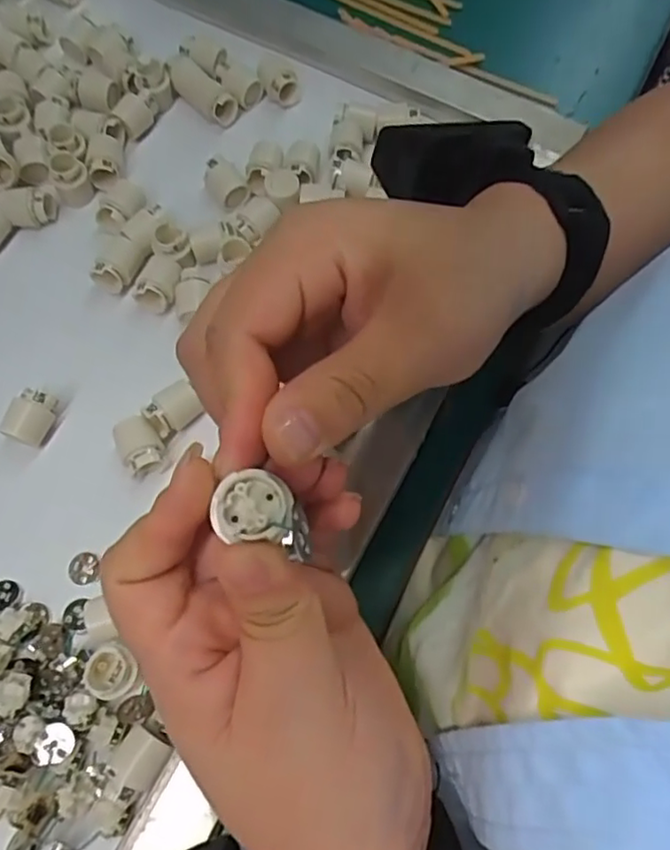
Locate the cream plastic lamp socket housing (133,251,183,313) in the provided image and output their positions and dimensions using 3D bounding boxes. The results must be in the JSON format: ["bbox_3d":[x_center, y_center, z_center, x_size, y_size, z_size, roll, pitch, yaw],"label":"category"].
[{"bbox_3d":[-0.096,-0.077,0.334,0.019,0.016,0.029,20,68,6],"label":"cream plastic lamp socket housing"}]

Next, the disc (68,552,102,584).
[{"bbox_3d":[-0.119,0.068,0.290,0.014,0.005,0.015,1,67,-2],"label":"disc"}]

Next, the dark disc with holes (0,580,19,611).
[{"bbox_3d":[-0.155,0.079,0.283,0.014,0.006,0.014,1,67,-2],"label":"dark disc with holes"}]

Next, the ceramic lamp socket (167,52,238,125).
[{"bbox_3d":[-0.084,-0.213,0.388,0.051,0.019,0.019,43,72,15],"label":"ceramic lamp socket"}]

